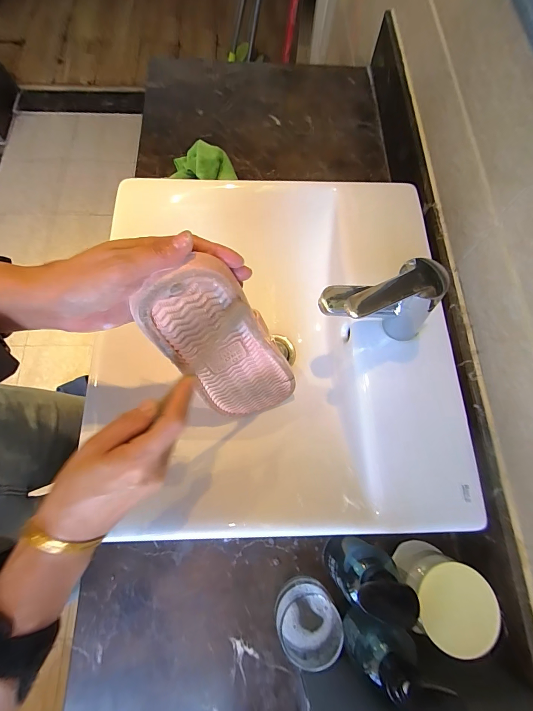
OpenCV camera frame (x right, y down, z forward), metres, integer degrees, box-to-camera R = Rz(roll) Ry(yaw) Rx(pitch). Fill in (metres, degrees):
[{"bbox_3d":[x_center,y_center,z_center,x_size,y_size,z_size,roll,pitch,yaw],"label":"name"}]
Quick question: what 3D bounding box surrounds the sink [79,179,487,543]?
[{"bbox_3d":[0.033,-0.015,0.469,0.383,0.135,0.458,1,71,-2],"label":"sink"}]

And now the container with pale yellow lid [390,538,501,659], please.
[{"bbox_3d":[0.198,0.273,0.385,0.084,0.084,0.084,1,71,-2],"label":"container with pale yellow lid"}]

